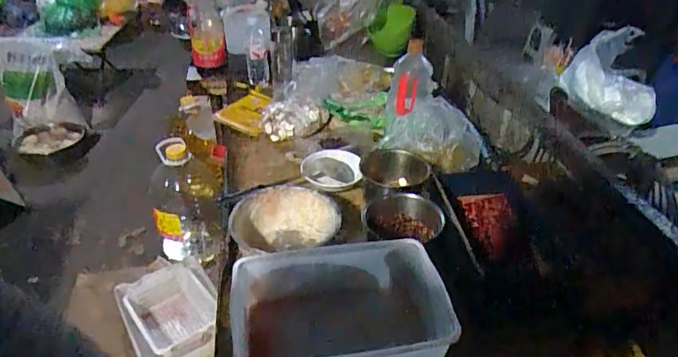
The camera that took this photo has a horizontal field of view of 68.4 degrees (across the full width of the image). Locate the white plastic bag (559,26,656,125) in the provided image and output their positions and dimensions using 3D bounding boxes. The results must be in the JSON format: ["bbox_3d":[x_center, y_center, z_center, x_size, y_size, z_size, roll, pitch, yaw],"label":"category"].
[{"bbox_3d":[0.788,-0.323,1.459,0.133,0.218,0.349,-2,36,-2],"label":"white plastic bag"}]

